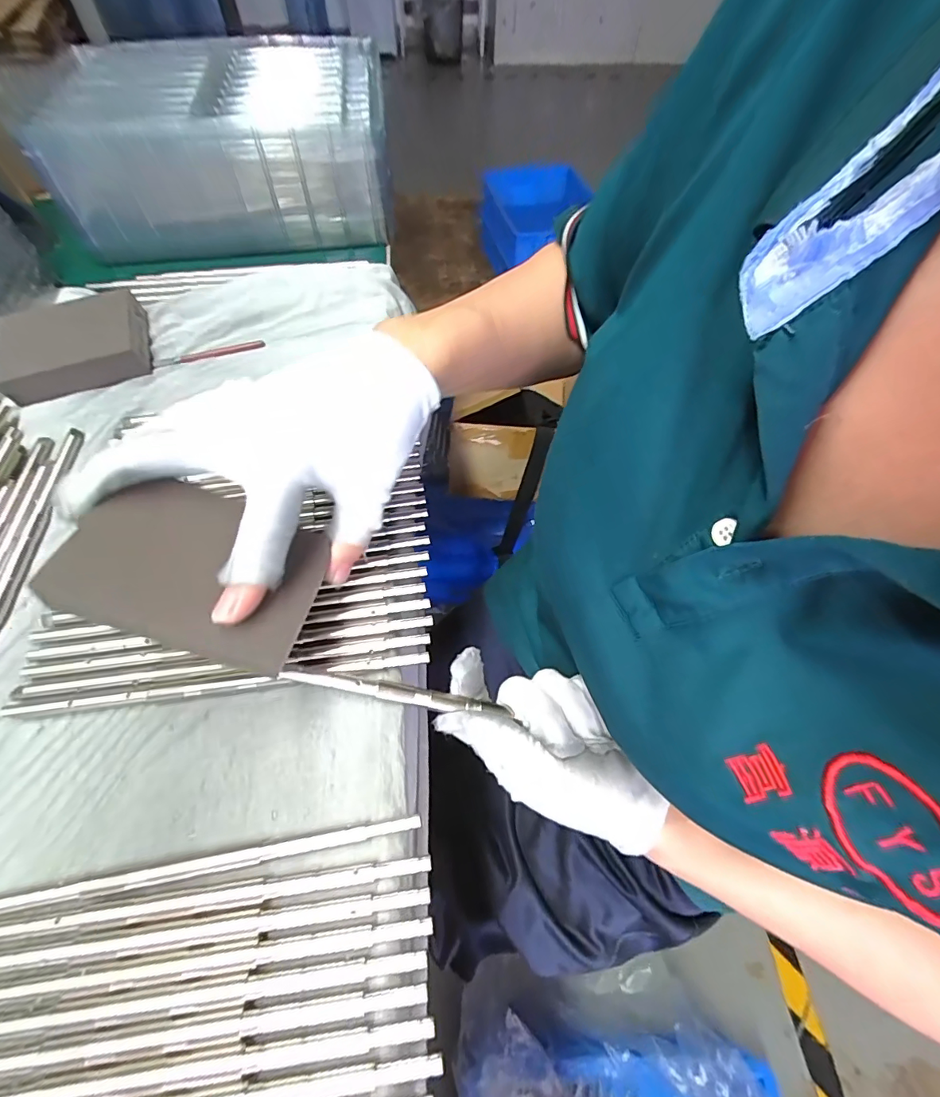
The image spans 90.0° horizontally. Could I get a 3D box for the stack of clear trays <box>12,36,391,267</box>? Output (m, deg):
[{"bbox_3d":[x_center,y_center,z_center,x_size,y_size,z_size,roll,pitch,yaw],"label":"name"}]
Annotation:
[{"bbox_3d":[-0.234,-0.415,0.473,0.283,0.104,0.262,-7,60,-6],"label":"stack of clear trays"}]

